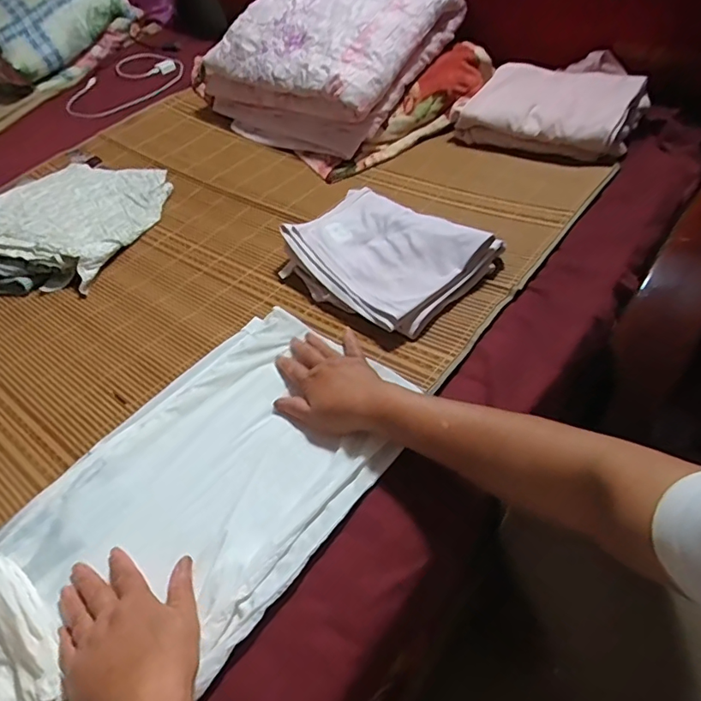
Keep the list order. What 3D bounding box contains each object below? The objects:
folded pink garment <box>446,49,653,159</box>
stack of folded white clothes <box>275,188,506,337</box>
[{"bbox_3d":[0.367,-0.460,0.936,0.313,0.108,0.210,28,57,28],"label":"folded pink garment"},{"bbox_3d":[0.041,-0.140,0.727,0.202,0.068,0.275,-38,55,-24],"label":"stack of folded white clothes"}]

